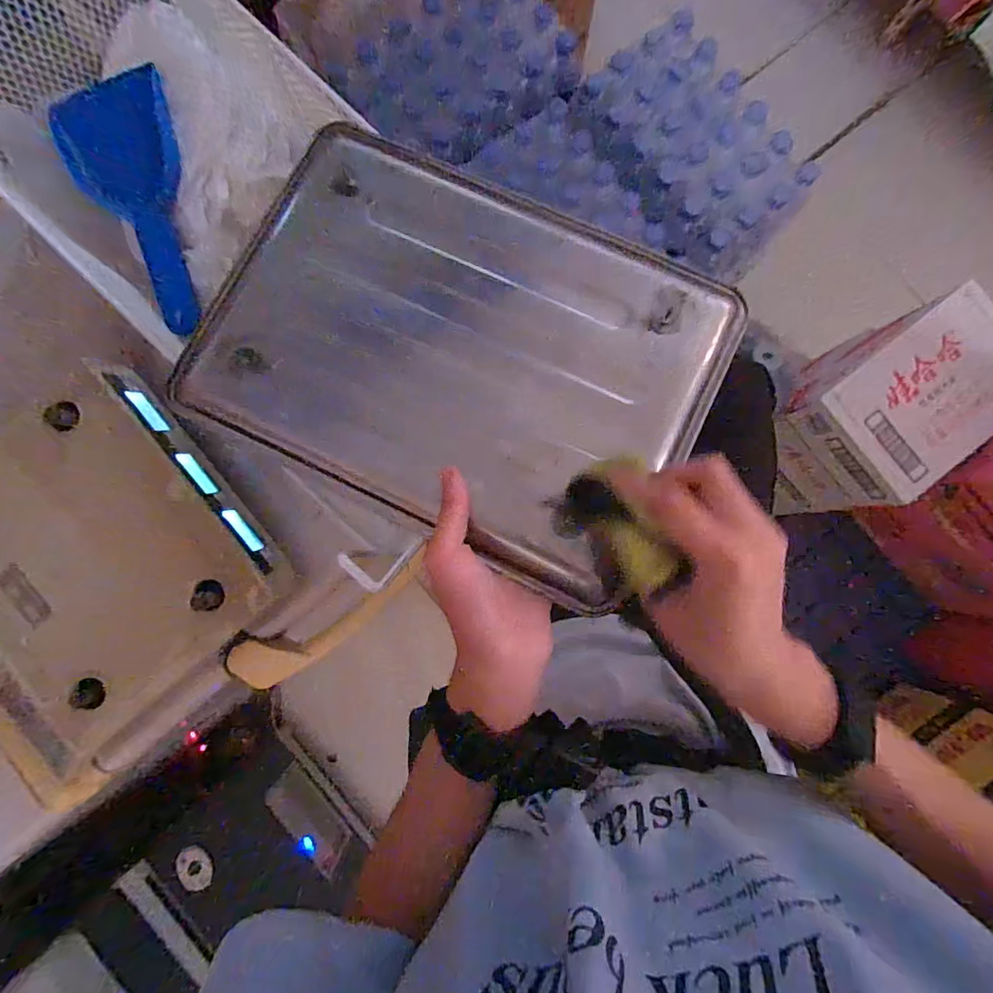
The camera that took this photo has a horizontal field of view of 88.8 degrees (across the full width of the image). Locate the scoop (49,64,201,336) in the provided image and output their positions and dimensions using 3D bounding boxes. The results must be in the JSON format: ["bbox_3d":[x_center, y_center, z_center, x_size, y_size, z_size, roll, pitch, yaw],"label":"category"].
[{"bbox_3d":[-0.383,-0.312,0.544,0.107,0.048,0.261,-13,87,-1],"label":"scoop"}]

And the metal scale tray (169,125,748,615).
[{"bbox_3d":[-0.023,-0.102,0.343,0.321,0.029,0.233,28,87,1],"label":"metal scale tray"}]

